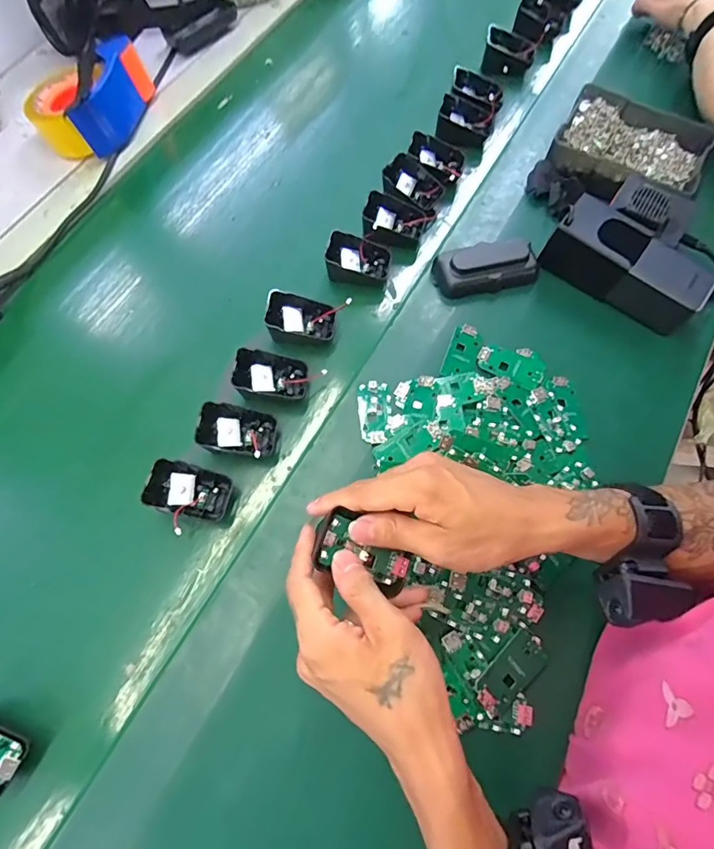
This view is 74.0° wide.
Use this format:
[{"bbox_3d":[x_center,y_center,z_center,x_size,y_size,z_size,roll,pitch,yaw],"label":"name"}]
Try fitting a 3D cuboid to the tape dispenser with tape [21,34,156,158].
[{"bbox_3d":[-0.345,-0.410,0.592,0.133,0.073,0.133,16,75,10],"label":"tape dispenser with tape"}]

